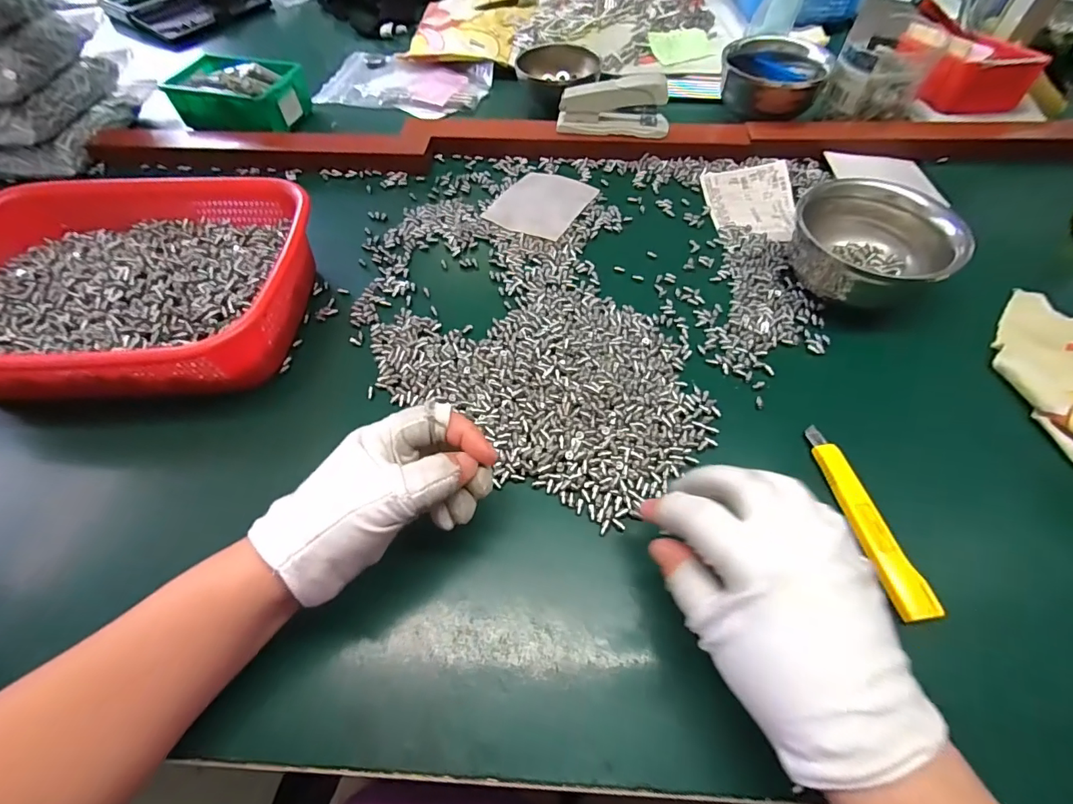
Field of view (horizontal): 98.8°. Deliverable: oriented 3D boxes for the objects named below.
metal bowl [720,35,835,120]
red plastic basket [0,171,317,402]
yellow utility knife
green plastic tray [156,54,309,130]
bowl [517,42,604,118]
[{"bbox_3d":[0.287,-0.395,0.567,0.117,0.065,0.117,0,57,0],"label":"metal bowl"},{"bbox_3d":[-0.329,-0.092,0.380,0.282,0.075,0.208,0,57,1],"label":"red plastic basket"},{"bbox_3d":[0.209,0.071,0.296,0.022,0.011,0.127,-11,57,-6],"label":"yellow utility knife"},{"bbox_3d":[-0.380,-0.396,0.591,0.150,0.055,0.110,16,58,11],"label":"green plastic tray"},{"bbox_3d":[0.025,-0.423,0.619,0.097,0.070,0.097,0,57,0],"label":"bowl"}]

